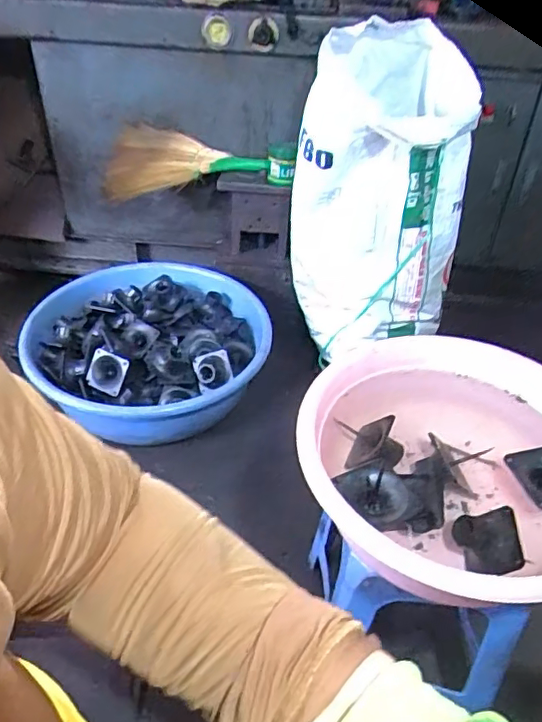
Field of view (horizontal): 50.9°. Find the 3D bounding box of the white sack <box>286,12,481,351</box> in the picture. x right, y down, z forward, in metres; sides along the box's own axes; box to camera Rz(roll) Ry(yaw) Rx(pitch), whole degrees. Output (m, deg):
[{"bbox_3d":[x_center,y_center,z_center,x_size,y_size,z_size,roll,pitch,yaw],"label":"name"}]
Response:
[{"bbox_3d":[0.268,-0.419,1.489,0.410,0.702,0.363,-5,42,-11],"label":"white sack"}]

